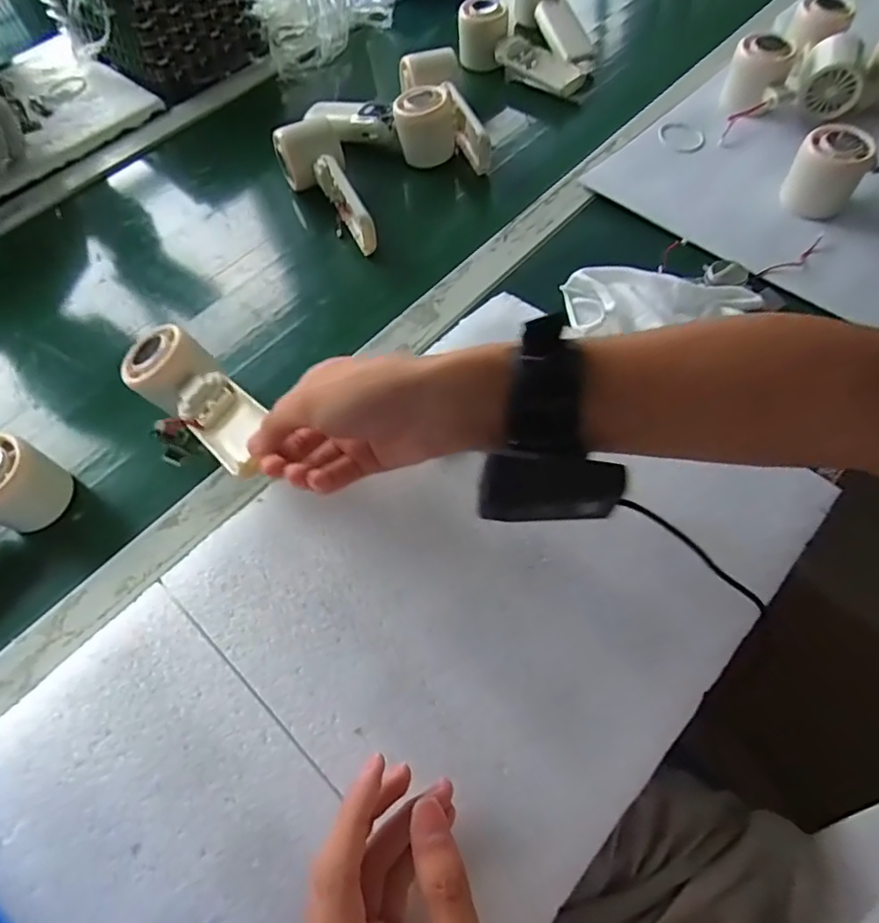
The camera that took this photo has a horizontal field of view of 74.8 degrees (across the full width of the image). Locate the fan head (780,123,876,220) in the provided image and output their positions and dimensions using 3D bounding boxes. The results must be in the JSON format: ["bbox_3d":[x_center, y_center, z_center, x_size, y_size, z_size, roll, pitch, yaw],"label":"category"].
[{"bbox_3d":[0.339,-0.255,0.500,0.056,0.053,0.054,27,65,18],"label":"fan head"}]

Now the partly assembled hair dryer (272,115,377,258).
[{"bbox_3d":[-0.110,-0.259,0.548,0.060,0.055,0.146,-19,60,-7],"label":"partly assembled hair dryer"}]

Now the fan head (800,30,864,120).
[{"bbox_3d":[0.394,-0.386,0.576,0.052,0.051,0.065,14,60,11],"label":"fan head"}]

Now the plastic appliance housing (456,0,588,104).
[{"bbox_3d":[0.094,-0.463,0.657,0.166,0.058,0.072,39,67,9],"label":"plastic appliance housing"}]

